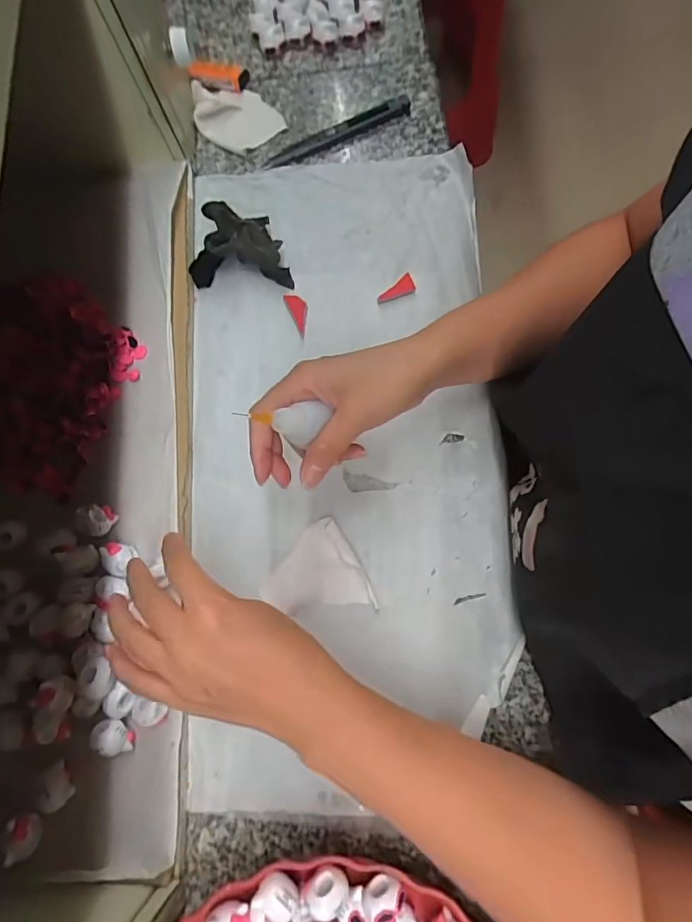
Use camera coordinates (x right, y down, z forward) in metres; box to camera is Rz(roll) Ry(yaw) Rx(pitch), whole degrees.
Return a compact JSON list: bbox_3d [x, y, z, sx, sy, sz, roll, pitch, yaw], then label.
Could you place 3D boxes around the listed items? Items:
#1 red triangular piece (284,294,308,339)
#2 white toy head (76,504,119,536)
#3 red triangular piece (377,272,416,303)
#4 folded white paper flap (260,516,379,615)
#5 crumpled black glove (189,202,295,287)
[{"bbox_3d":[-0.038,-0.122,0.402,0.015,0.005,0.040,-24,76,-5],"label":"red triangular piece"},{"bbox_3d":[-0.179,0.042,0.353,0.022,0.015,0.022,0,76,1],"label":"white toy head"},{"bbox_3d":[0.039,-0.140,0.401,0.033,0.008,0.016,-24,77,-5],"label":"red triangular piece"},{"bbox_3d":[-0.023,0.085,0.349,0.067,0.010,0.068,-30,77,-6],"label":"folded white paper flap"},{"bbox_3d":[-0.086,-0.177,0.402,0.079,0.030,0.056,1,76,1],"label":"crumpled black glove"}]

